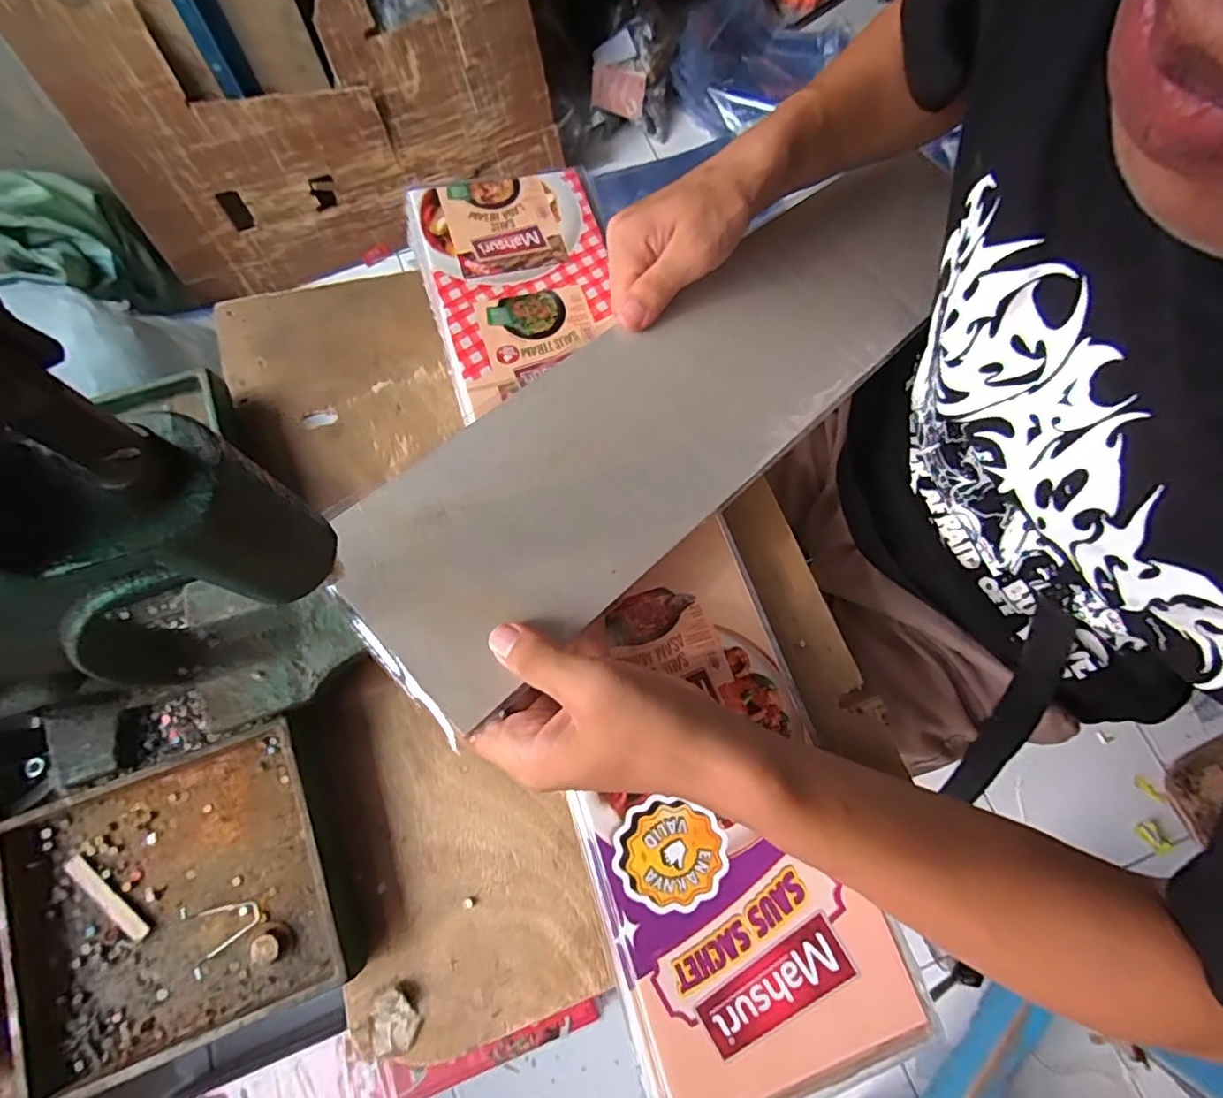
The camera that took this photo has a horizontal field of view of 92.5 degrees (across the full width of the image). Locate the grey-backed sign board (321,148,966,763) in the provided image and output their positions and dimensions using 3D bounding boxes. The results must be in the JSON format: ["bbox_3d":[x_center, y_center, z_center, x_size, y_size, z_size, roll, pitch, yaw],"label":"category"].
[{"bbox_3d":[0.065,-0.111,0.362,0.128,0.010,0.504,44,68,10],"label":"grey-backed sign board"}]

